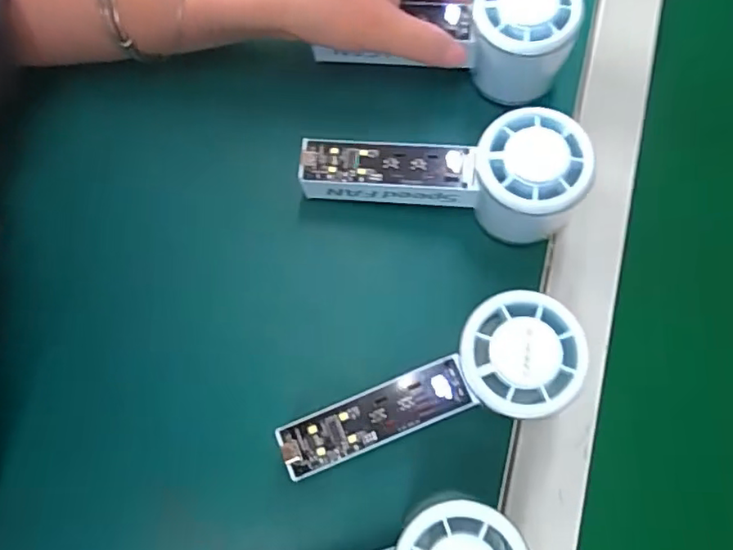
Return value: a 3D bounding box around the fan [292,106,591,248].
[{"bbox_3d":[0.039,-0.054,0.322,0.149,0.058,0.057,6,74,3],"label":"fan"}]

